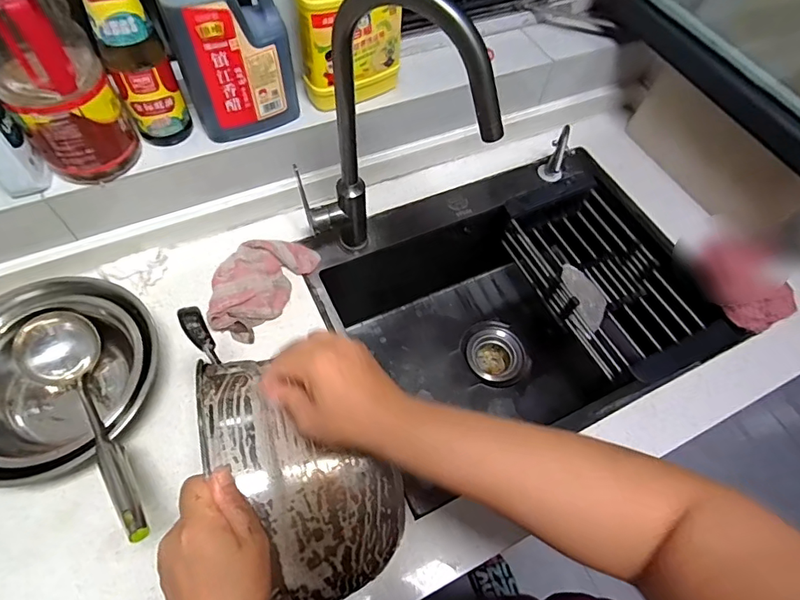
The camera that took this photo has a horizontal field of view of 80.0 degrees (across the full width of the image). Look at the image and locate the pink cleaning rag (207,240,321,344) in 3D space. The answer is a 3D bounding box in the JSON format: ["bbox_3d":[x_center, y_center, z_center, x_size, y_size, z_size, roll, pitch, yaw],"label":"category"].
[{"bbox_3d":[-0.210,-0.030,0.690,0.110,0.033,0.169,26,62,11],"label":"pink cleaning rag"}]

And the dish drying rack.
[{"bbox_3d":[0.348,-0.036,0.814,0.206,0.089,0.376,-25,65,-17],"label":"dish drying rack"}]

